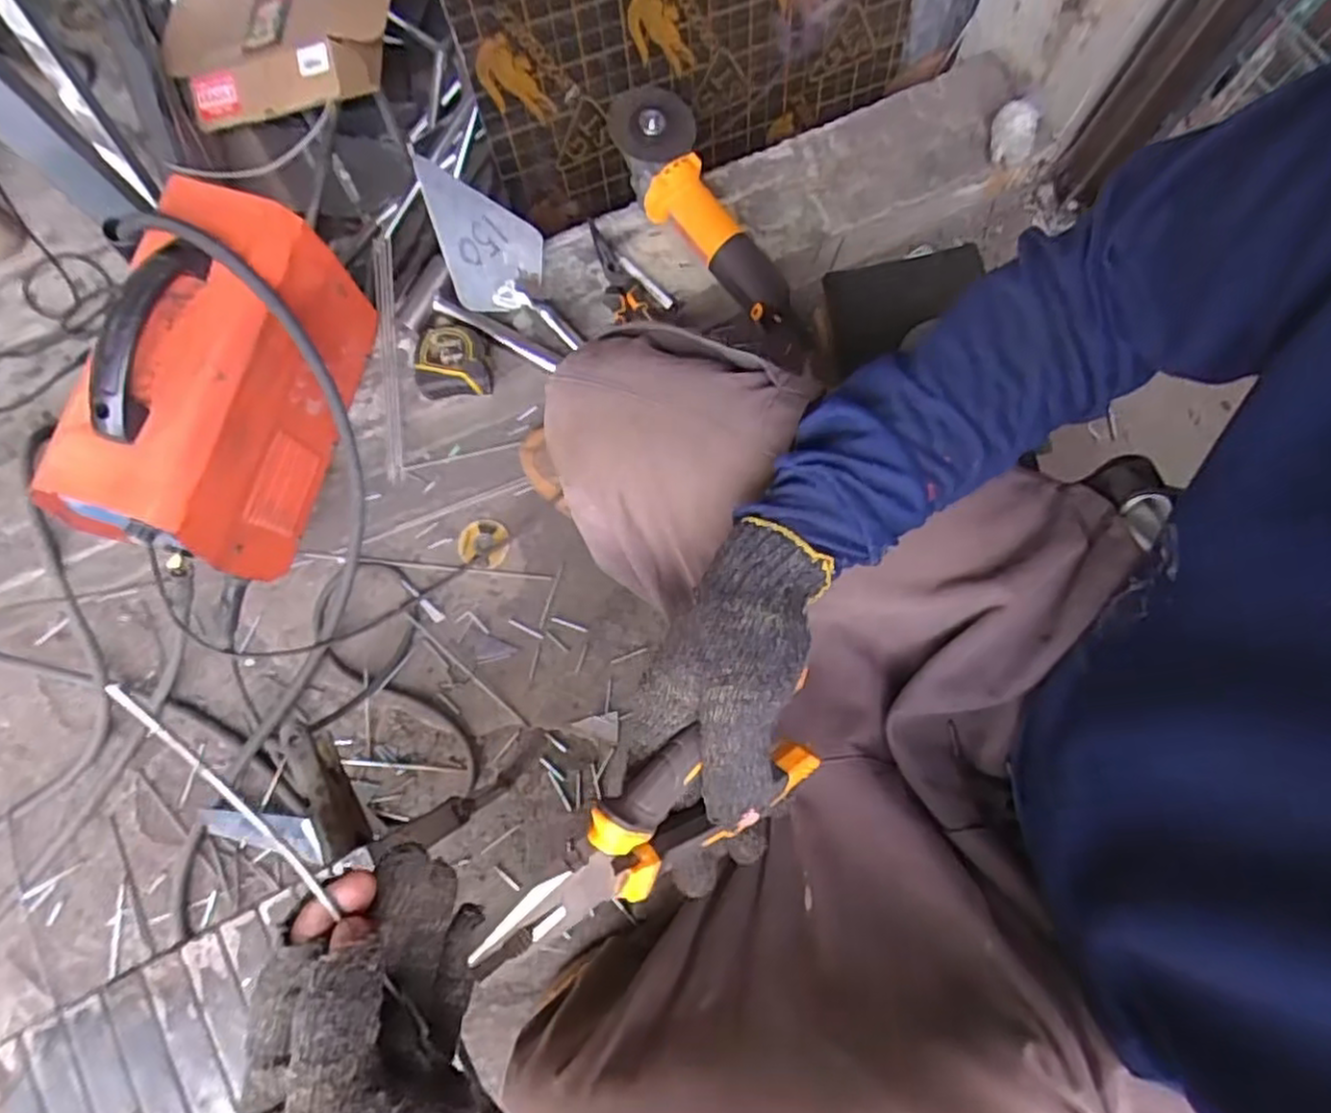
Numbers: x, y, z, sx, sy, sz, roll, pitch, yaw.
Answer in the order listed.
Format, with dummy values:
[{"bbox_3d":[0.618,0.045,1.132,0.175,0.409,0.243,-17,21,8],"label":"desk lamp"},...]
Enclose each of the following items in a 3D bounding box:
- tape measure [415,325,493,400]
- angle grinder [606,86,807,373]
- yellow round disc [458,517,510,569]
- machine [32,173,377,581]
[{"bbox_3d":[-0.239,-0.223,0.810,0.082,0.037,0.082,-4,77,-1],"label":"tape measure"},{"bbox_3d":[0.058,-0.387,0.842,0.101,0.098,0.335,-41,109,-8],"label":"angle grinder"},{"bbox_3d":[-0.226,-0.017,0.900,0.066,0.015,0.061,0,77,0],"label":"yellow round disc"},{"bbox_3d":[-0.429,-0.160,0.700,0.123,0.226,0.320,16,78,4],"label":"machine"}]

